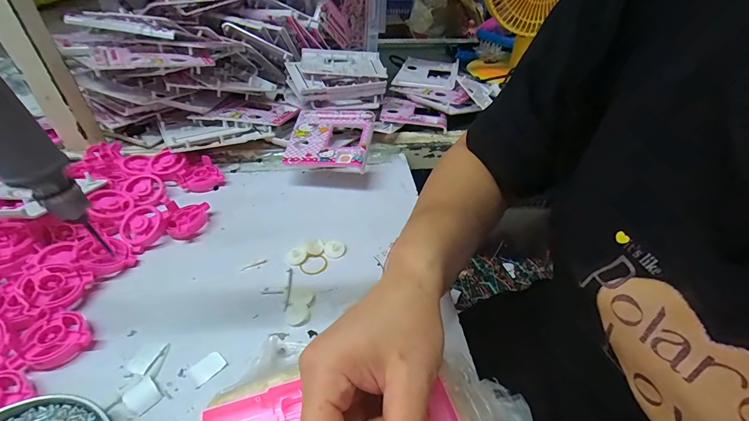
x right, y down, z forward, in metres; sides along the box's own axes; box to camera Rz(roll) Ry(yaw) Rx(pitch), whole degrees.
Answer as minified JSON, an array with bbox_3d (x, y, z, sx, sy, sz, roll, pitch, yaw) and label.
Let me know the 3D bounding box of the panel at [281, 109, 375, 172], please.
[{"bbox_3d":[-0.063,-0.109,0.512,0.116,0.017,0.138,4,41,4],"label":"panel"}]

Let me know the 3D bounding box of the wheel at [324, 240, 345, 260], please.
[{"bbox_3d":[-0.045,0.044,0.402,0.023,0.004,0.023,1,41,-1],"label":"wheel"}]

